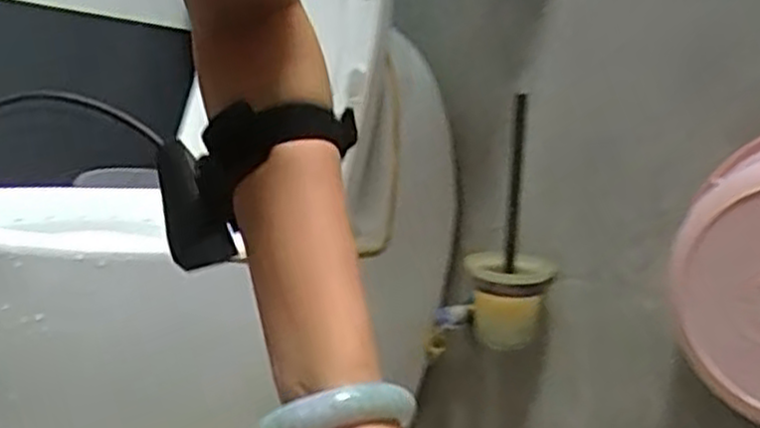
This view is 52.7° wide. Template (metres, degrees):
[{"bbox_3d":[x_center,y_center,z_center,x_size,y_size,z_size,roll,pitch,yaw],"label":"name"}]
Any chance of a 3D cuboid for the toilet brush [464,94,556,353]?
[{"bbox_3d":[0.181,0.023,1.032,0.108,0.325,0.118,10,7,12],"label":"toilet brush"}]

